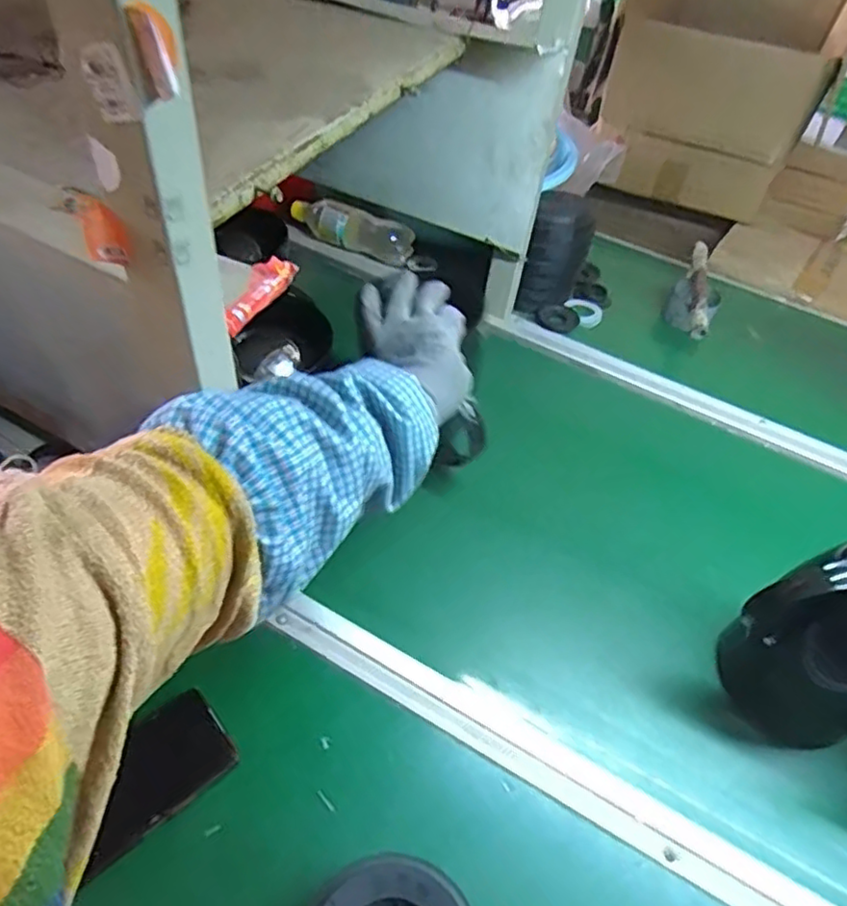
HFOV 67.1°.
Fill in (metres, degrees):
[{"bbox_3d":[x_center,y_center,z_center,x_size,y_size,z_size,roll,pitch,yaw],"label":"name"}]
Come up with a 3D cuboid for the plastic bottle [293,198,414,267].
[{"bbox_3d":[-0.112,-0.363,1.025,0.206,0.059,0.061,16,48,6],"label":"plastic bottle"}]

